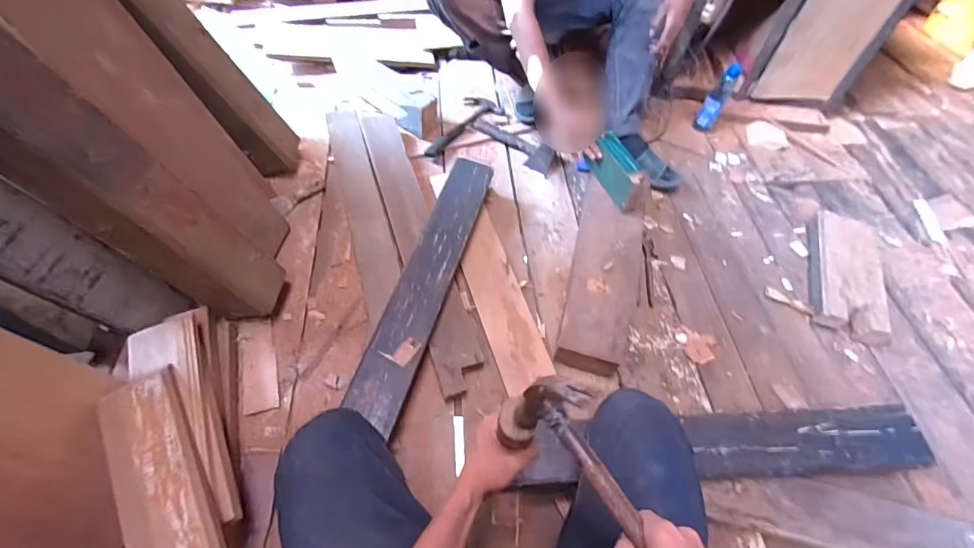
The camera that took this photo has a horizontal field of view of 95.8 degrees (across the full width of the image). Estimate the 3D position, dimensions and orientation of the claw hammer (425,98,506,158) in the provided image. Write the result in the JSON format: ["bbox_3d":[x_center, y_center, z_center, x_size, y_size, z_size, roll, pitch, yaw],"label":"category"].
[{"bbox_3d":[-0.093,-0.447,1.305,0.122,0.031,0.310,39,63,20],"label":"claw hammer"}]

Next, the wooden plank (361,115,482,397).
[{"bbox_3d":[-0.163,-0.099,1.043,0.113,0.032,0.783,-15,63,-15],"label":"wooden plank"}]

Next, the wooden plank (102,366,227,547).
[{"bbox_3d":[-0.468,0.296,0.627,0.112,0.034,0.338,-25,61,-20],"label":"wooden plank"}]

